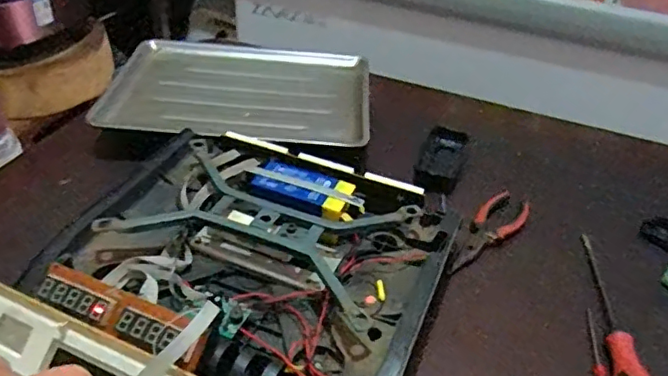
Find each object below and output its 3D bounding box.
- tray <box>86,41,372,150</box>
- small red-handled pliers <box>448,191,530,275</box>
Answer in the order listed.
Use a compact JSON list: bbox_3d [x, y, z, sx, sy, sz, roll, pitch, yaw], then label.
[{"bbox_3d":[-0.131,-0.136,0.777,0.349,0.034,0.280,5,39,-1],"label":"tray"},{"bbox_3d":[0.167,0.048,0.619,0.046,0.007,0.149,30,45,27],"label":"small red-handled pliers"}]

